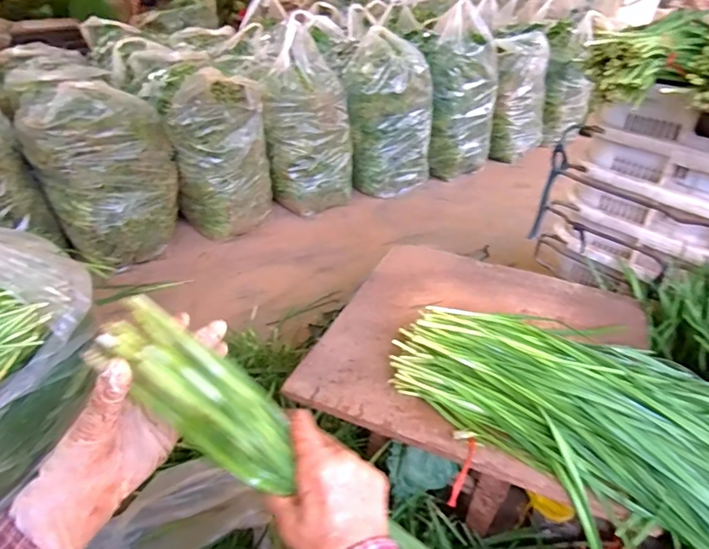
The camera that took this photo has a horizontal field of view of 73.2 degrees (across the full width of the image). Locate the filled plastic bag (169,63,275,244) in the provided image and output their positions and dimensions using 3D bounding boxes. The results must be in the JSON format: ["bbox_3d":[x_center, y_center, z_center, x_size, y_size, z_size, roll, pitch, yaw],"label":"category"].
[{"bbox_3d":[-0.425,-0.377,1.525,0.198,0.486,0.254,16,38,20],"label":"filled plastic bag"}]

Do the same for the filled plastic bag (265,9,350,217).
[{"bbox_3d":[-0.192,-0.532,1.673,0.301,0.608,0.236,-17,29,-24],"label":"filled plastic bag"}]

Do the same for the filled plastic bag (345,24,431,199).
[{"bbox_3d":[0.135,-0.586,1.810,0.320,0.526,0.226,7,36,8],"label":"filled plastic bag"}]

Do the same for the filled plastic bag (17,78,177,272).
[{"bbox_3d":[-0.748,-0.312,1.451,0.368,0.474,0.337,-14,38,-21],"label":"filled plastic bag"}]

